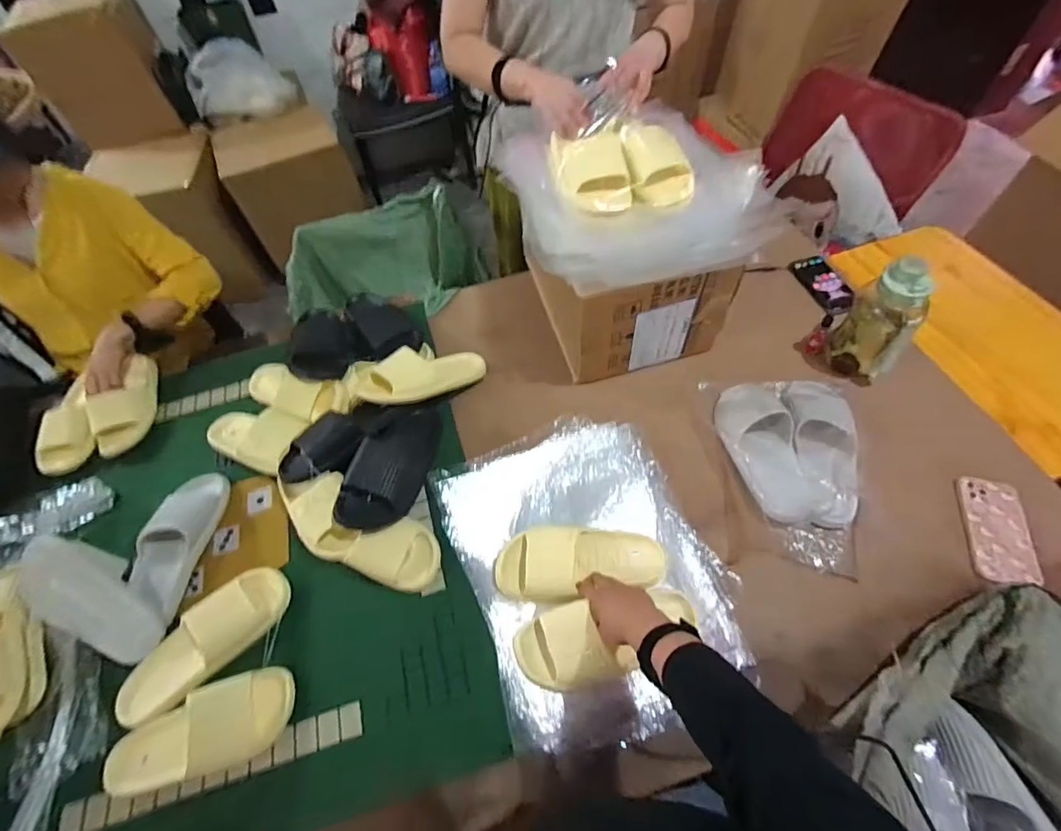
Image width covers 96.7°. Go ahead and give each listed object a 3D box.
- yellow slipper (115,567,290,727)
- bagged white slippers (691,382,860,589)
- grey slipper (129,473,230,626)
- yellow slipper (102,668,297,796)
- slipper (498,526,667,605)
[{"bbox_3d":[-0.481,0.335,0.696,0.098,0.054,0.253,40,71,23],"label":"yellow slipper"},{"bbox_3d":[0.419,0.070,0.764,0.240,0.071,0.342,-1,61,4],"label":"bagged white slippers"},{"bbox_3d":[-0.597,0.202,0.791,0.104,0.092,0.240,7,62,8],"label":"grey slipper"},{"bbox_3d":[-0.451,0.427,0.634,0.236,0.059,0.102,-17,61,-6],"label":"yellow slipper"},{"bbox_3d":[0.074,0.219,0.700,0.245,0.057,0.100,-5,61,-2],"label":"slipper"}]

